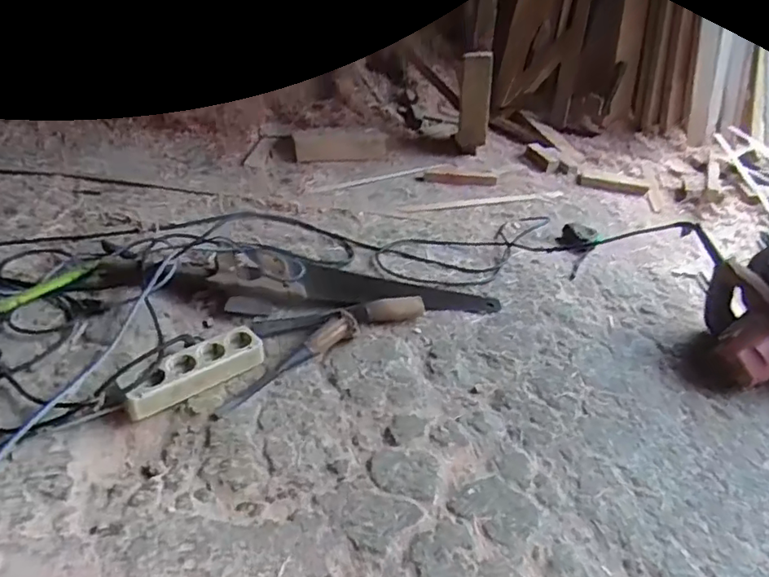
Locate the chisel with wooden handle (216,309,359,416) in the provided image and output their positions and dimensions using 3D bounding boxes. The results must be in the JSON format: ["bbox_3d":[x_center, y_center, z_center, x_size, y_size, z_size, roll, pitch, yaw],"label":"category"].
[{"bbox_3d":[-0.142,0.100,0.873,0.041,0.050,0.266,33,42,33],"label":"chisel with wooden handle"}]

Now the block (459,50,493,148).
[{"bbox_3d":[0.237,-0.489,1.542,0.083,0.242,0.023,12,26,28],"label":"block"}]

